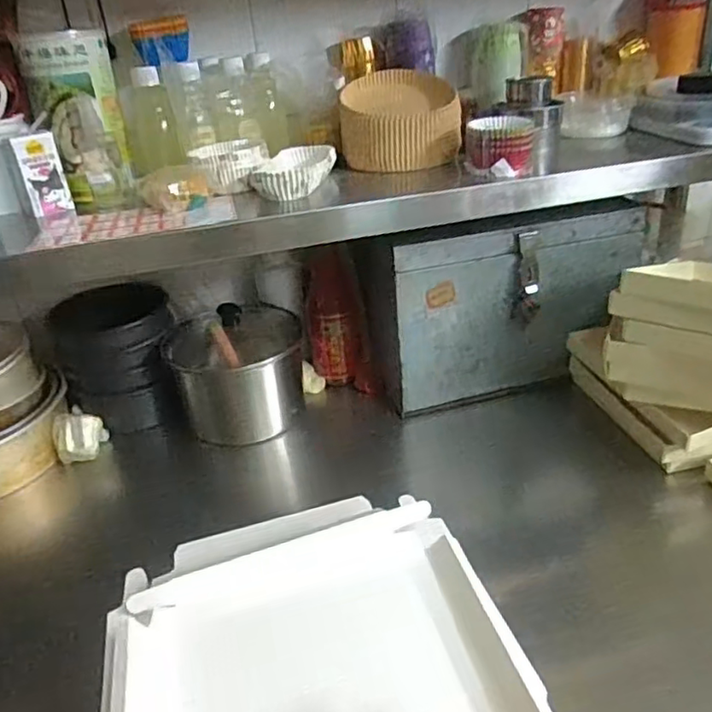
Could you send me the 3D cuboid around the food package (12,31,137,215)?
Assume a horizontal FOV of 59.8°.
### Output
[{"bbox_3d":[-0.314,-0.271,0.725,0.096,0.182,0.066,-21,35,-25],"label":"food package"}]

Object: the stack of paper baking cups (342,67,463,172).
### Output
[{"bbox_3d":[0.056,-0.295,0.777,0.146,0.090,0.125,-1,31,6],"label":"stack of paper baking cups"}]

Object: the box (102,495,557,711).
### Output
[{"bbox_3d":[-0.040,0.250,0.529,0.325,0.050,0.347,-13,32,-14],"label":"box"}]

